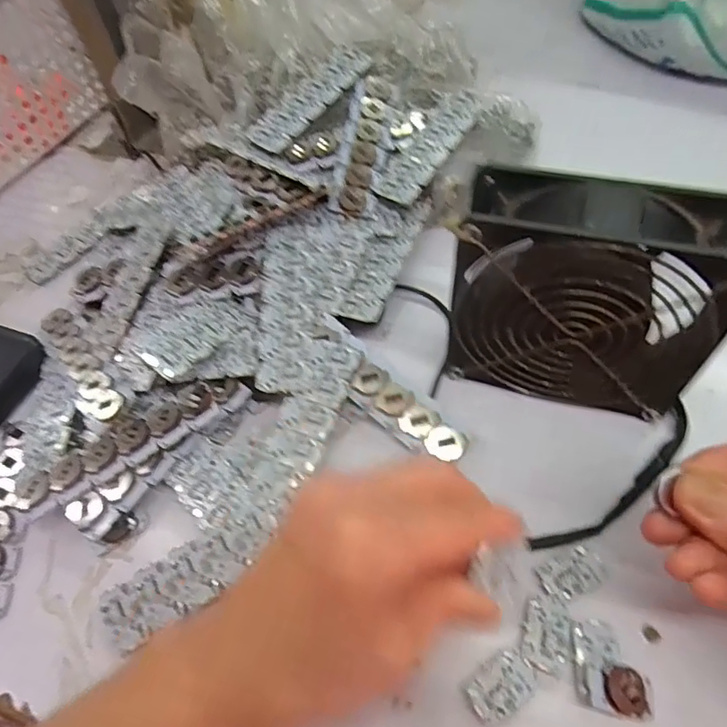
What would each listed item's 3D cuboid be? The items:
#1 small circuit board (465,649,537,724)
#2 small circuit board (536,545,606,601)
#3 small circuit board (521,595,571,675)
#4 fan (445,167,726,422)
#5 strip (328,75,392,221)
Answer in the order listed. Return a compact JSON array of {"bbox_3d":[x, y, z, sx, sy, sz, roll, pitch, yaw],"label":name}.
[{"bbox_3d":[0.056,0.134,0.221,0.028,0.005,0.019,-37,61,-18],"label":"small circuit board"},{"bbox_3d":[0.095,0.095,0.243,0.030,0.004,0.018,-23,57,-10],"label":"small circuit board"},{"bbox_3d":[0.079,0.115,0.230,0.018,0.004,0.030,16,59,15],"label":"small circuit board"},{"bbox_3d":[0.104,-0.029,0.260,0.122,0.115,0.045,13,59,13],"label":"fan"},{"bbox_3d":[0.000,-0.148,0.361,0.029,0.005,0.109,7,71,7],"label":"strip"}]

